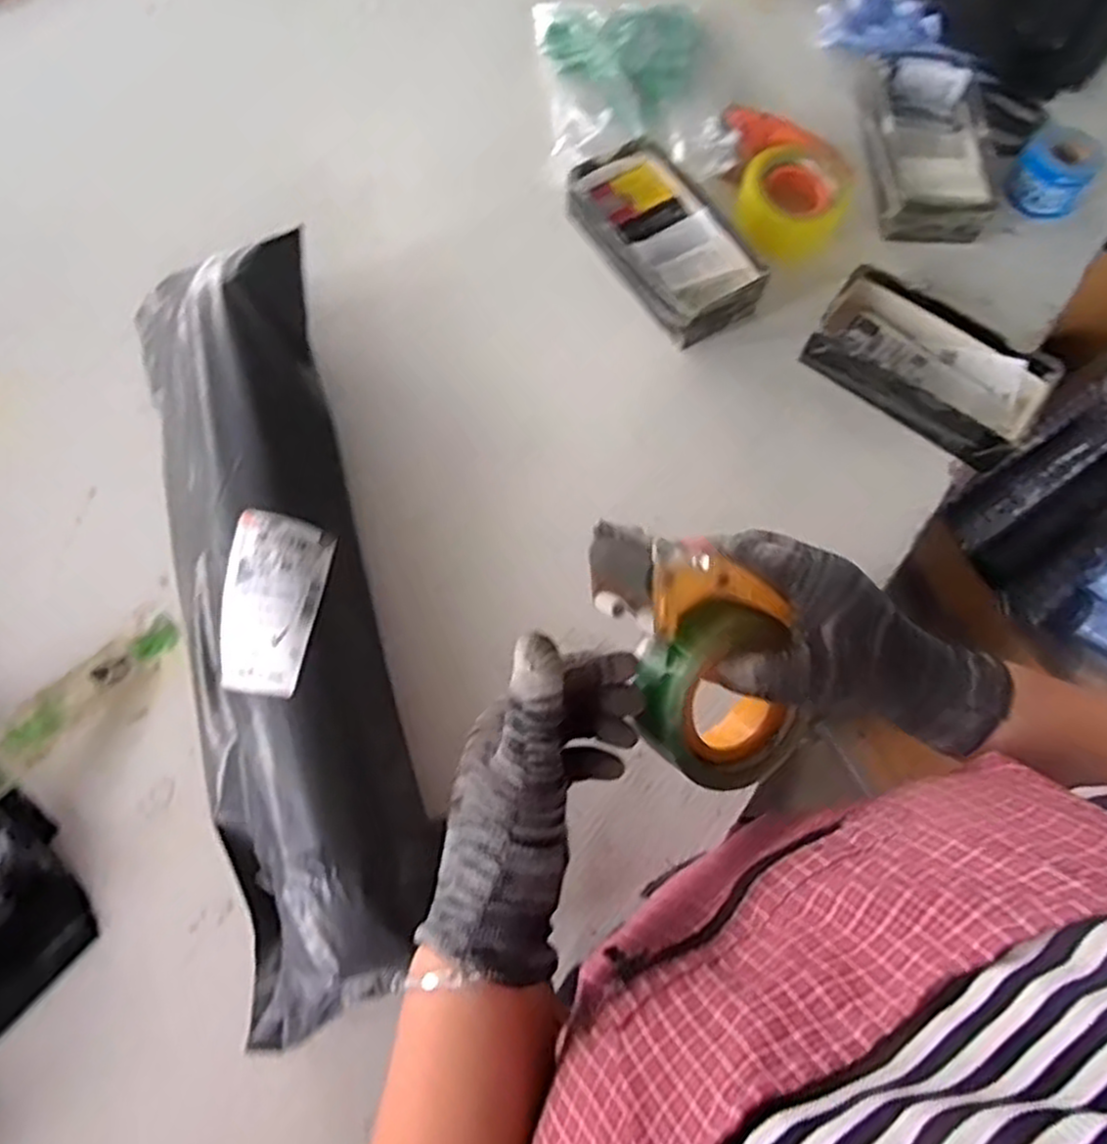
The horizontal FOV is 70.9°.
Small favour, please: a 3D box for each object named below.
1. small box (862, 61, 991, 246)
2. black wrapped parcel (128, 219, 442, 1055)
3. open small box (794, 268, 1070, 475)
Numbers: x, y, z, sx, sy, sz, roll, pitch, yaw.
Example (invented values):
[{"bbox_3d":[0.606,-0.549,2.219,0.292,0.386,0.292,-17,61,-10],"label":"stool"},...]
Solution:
[{"bbox_3d":[0.411,-0.473,0.868,0.127,0.057,0.224,7,68,0],"label":"small box"},{"bbox_3d":[-0.224,0.008,0.614,0.152,0.095,0.613,-15,70,-9],"label":"black wrapped parcel"},{"bbox_3d":[0.364,-0.195,0.760,0.225,0.053,0.122,37,71,11],"label":"open small box"}]

